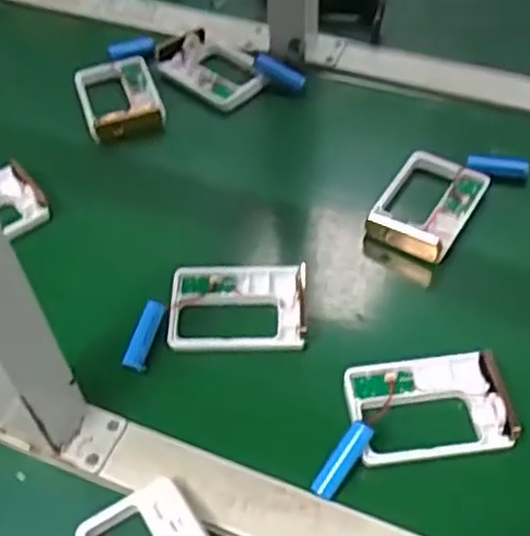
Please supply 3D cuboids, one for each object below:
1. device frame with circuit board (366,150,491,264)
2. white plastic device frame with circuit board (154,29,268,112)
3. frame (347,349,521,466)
[{"bbox_3d":[0.127,-0.050,0.573,0.071,0.025,0.099,26,56,20],"label":"device frame with circuit board"},{"bbox_3d":[-0.048,-0.192,0.697,0.106,0.021,0.079,33,59,25],"label":"white plastic device frame with circuit board"},{"bbox_3d":[0.104,0.086,0.460,0.097,0.018,0.069,-6,53,-4],"label":"frame"}]

